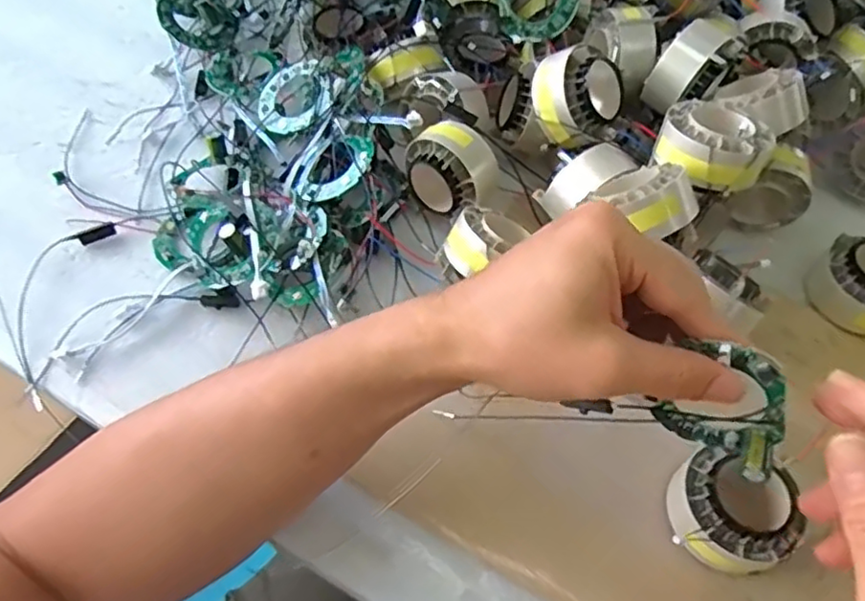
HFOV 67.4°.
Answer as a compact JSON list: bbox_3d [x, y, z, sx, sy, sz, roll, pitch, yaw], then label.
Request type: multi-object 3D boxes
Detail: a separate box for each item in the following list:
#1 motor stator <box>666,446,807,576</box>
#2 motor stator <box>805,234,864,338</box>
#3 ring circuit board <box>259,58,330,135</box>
[{"bbox_3d":[0.163,0.114,0.355,0.065,0.040,0.056,16,58,7],"label":"motor stator"},{"bbox_3d":[0.296,-0.009,0.443,0.057,0.034,0.066,-32,64,-21],"label":"motor stator"},{"bbox_3d":[-0.105,-0.157,0.495,0.055,0.010,0.060,9,78,18],"label":"ring circuit board"}]

